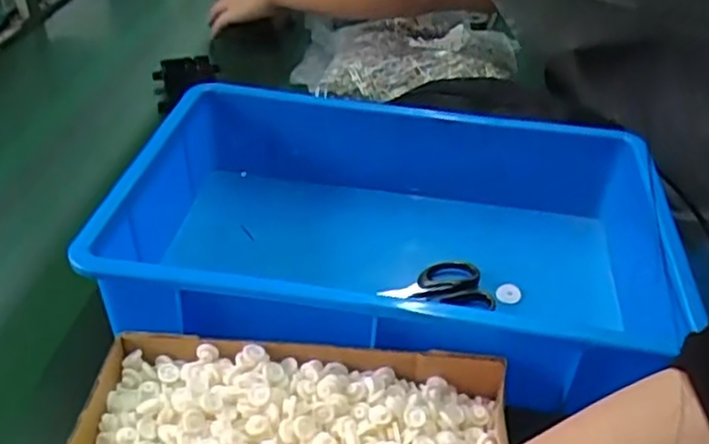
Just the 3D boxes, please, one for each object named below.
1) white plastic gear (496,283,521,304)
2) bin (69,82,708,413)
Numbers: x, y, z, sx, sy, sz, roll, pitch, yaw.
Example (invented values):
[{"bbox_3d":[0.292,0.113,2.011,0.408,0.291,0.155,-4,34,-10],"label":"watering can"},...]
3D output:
[{"bbox_3d":[0.131,0.061,0.605,0.018,0.008,0.025,20,40,22],"label":"white plastic gear"},{"bbox_3d":[0.039,0.015,0.596,0.445,0.119,0.278,5,36,3],"label":"bin"}]

